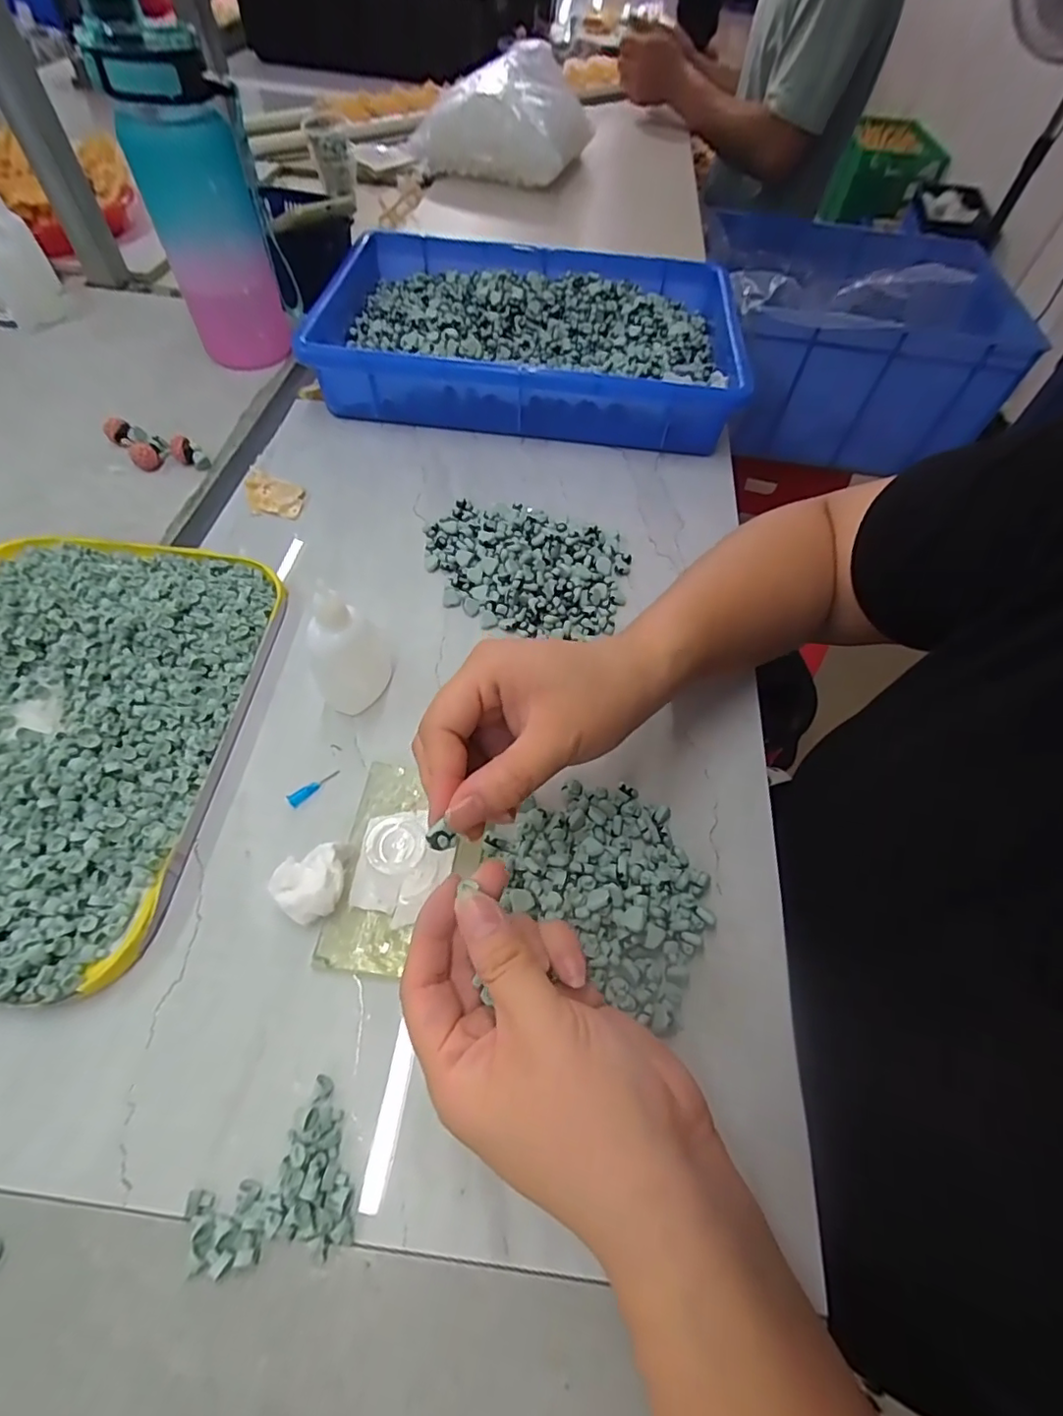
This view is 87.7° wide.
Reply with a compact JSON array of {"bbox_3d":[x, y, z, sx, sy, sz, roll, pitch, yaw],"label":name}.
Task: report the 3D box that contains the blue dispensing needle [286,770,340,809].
[{"bbox_3d":[-0.121,0.043,0.307,0.007,0.005,0.030,41,64,19],"label":"blue dispensing needle"}]

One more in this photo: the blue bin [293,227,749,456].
[{"bbox_3d":[-0.002,-0.350,0.529,0.373,0.066,0.247,7,56,0],"label":"blue bin"}]

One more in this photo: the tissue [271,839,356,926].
[{"bbox_3d":[-0.108,0.086,0.271,0.033,0.022,0.034,2,58,-3],"label":"tissue"}]

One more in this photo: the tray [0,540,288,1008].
[{"bbox_3d":[-0.270,0.007,0.309,0.203,0.023,0.270,6,58,-1],"label":"tray"}]

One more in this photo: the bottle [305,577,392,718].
[{"bbox_3d":[-0.103,-0.035,0.313,0.041,0.081,0.040,-12,59,-11],"label":"bottle"}]

